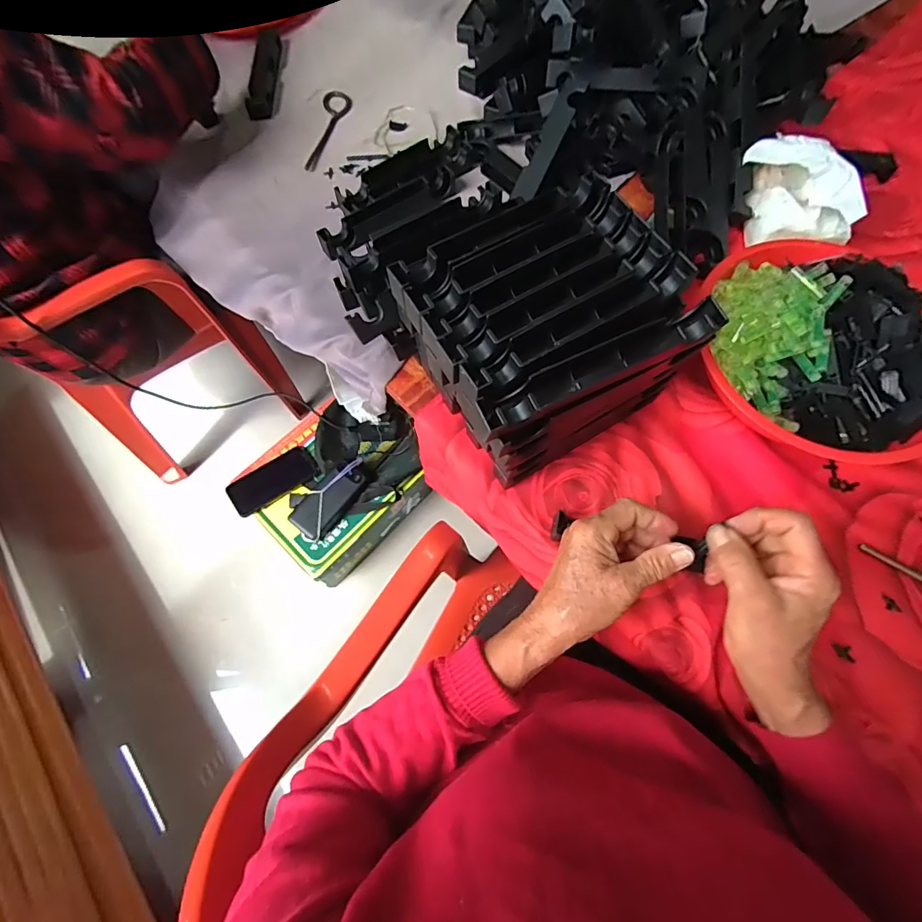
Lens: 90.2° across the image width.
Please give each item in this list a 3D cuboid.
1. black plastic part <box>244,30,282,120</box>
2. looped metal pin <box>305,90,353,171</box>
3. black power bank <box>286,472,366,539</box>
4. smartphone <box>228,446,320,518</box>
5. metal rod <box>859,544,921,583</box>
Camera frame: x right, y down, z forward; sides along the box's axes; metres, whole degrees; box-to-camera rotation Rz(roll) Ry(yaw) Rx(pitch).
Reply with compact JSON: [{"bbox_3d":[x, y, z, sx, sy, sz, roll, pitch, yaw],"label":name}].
[{"bbox_3d":[-0.303,-0.603,0.707,0.033,0.021,0.198,-2,68,-1],"label":"black plastic part"},{"bbox_3d":[-0.192,-0.489,0.676,0.042,0.005,0.179,3,68,1],"label":"looped metal pin"},{"bbox_3d":[-0.253,0.073,0.874,0.067,0.023,0.147,38,72,14],"label":"black power bank"},{"bbox_3d":[-0.372,0.038,0.912,0.166,0.011,0.074,-33,86,-21],"label":"smartphone"},{"bbox_3d":[0.425,0.106,0.432,0.099,0.007,0.009,29,70,11],"label":"metal rod"}]

